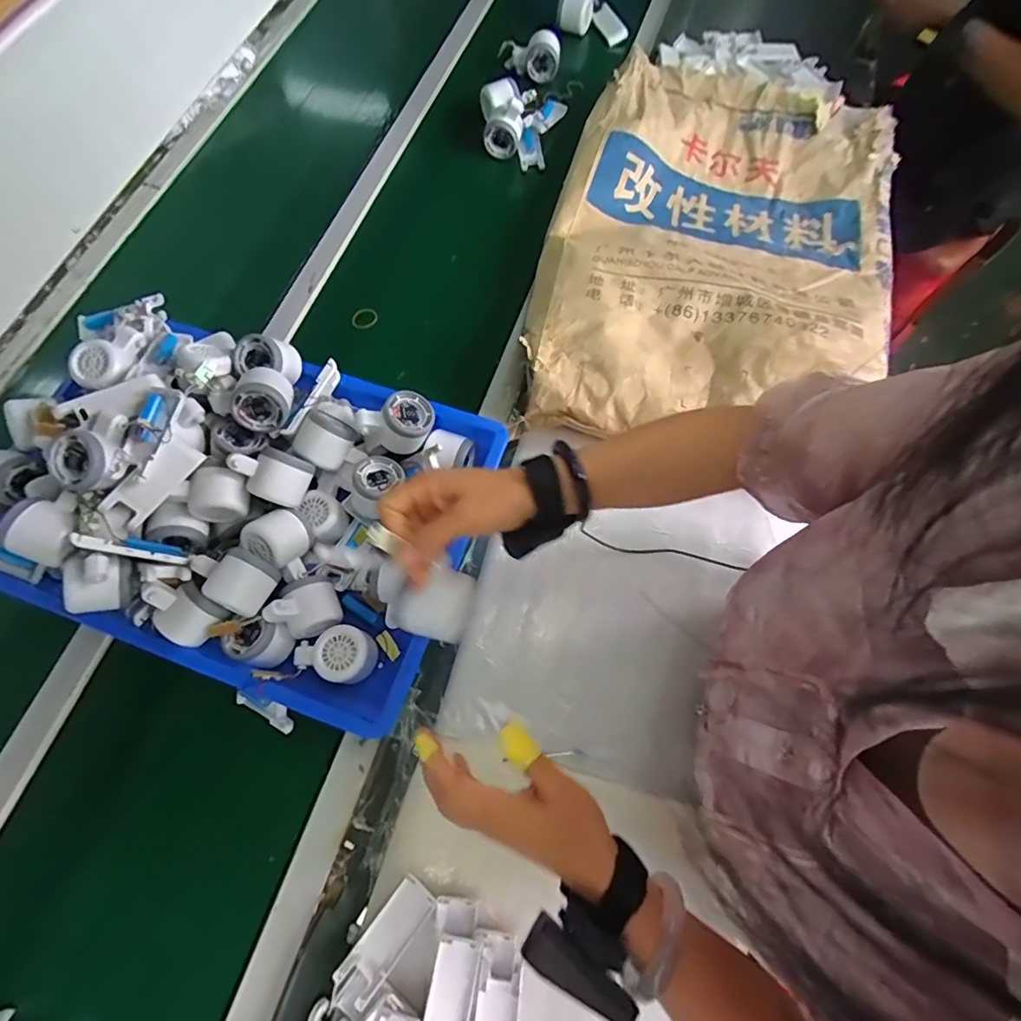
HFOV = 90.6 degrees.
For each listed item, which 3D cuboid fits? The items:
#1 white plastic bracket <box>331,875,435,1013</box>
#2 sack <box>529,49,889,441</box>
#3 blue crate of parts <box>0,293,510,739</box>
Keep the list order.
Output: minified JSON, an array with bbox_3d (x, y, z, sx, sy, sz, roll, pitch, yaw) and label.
[{"bbox_3d":[-0.114,0.399,0.476,0.037,0.020,0.100,36,73,14],"label":"white plastic bracket"},{"bbox_3d":[0.312,-0.395,0.731,0.478,0.090,0.729,16,69,7],"label":"sack"},{"bbox_3d":[-0.311,-0.023,0.576,0.526,0.156,0.368,19,69,8],"label":"blue crate of parts"}]

